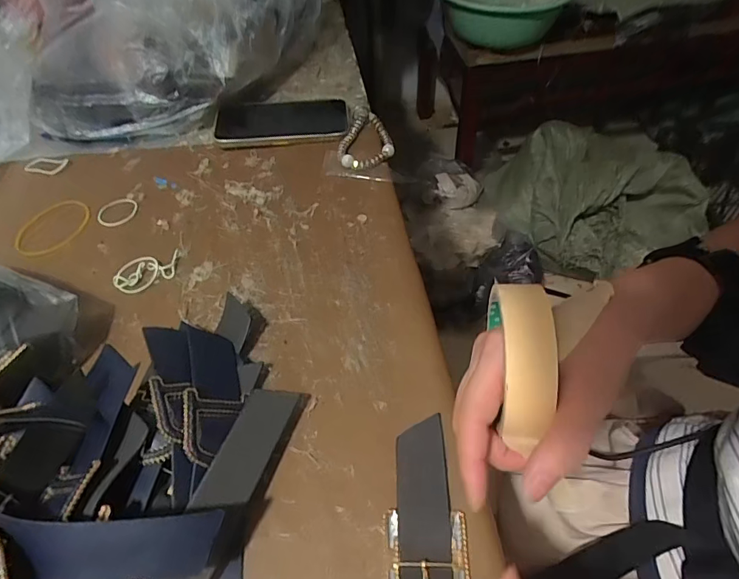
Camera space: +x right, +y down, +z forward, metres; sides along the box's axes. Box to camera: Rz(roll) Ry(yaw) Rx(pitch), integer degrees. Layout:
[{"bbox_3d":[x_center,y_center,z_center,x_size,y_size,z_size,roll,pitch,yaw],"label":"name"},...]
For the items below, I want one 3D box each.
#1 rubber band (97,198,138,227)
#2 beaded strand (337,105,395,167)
[{"bbox_3d":[-0.260,-0.081,0.464,0.038,0.004,0.041,-1,51,2],"label":"rubber band"},{"bbox_3d":[-0.002,-0.177,0.516,0.059,0.015,0.108,1,51,3],"label":"beaded strand"}]

